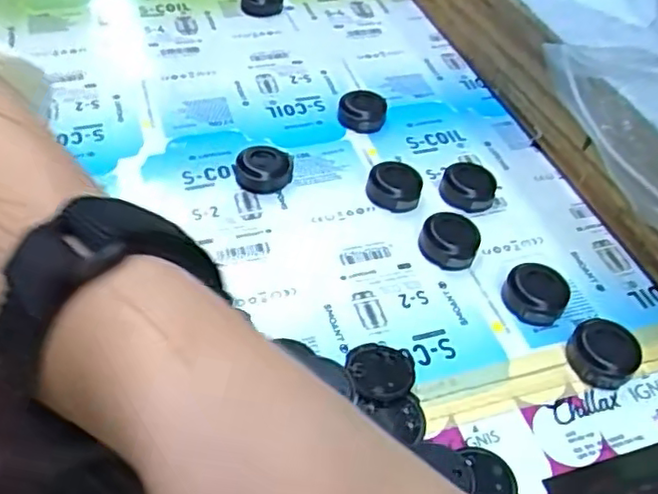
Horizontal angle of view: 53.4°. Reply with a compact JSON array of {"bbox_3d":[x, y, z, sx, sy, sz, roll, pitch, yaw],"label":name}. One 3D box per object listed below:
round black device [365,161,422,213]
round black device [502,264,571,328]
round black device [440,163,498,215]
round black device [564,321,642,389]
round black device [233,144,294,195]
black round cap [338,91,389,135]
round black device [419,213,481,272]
[{"bbox_3d":[0.036,-0.033,0.360,0.029,0.015,0.025,10,47,5],"label":"round black device"},{"bbox_3d":[0.099,0.023,0.314,0.029,0.012,0.029,2,47,-2],"label":"round black device"},{"bbox_3d":[0.078,-0.033,0.364,0.028,0.014,0.028,2,47,-2],"label":"round black device"},{"bbox_3d":[0.122,0.047,0.291,0.029,0.013,0.027,2,47,-2],"label":"round black device"},{"bbox_3d":[-0.036,-0.043,0.363,0.032,0.015,0.025,-2,47,-6],"label":"round black device"},{"bbox_3d":[0.020,-0.083,0.403,0.029,0.015,0.028,2,47,-2],"label":"black round cap"},{"bbox_3d":[0.061,-0.003,0.332,0.030,0.013,0.027,18,48,12],"label":"round black device"}]

